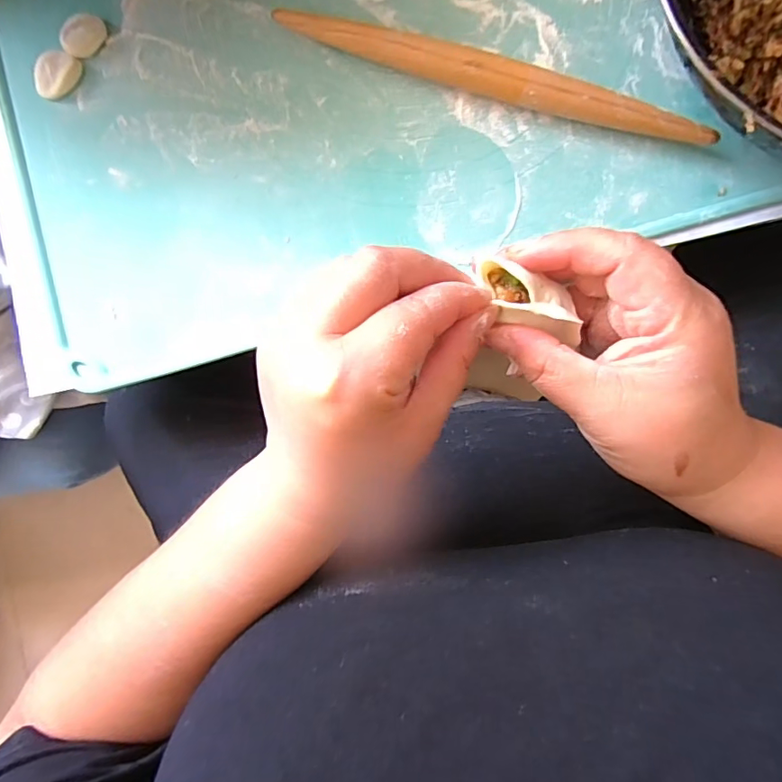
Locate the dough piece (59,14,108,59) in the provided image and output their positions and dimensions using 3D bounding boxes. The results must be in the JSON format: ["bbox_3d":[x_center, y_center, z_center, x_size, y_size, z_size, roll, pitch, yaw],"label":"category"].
[{"bbox_3d":[-0.247,-0.286,0.406,0.036,0.009,0.026,-38,86,4],"label":"dough piece"}]

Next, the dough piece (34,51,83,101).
[{"bbox_3d":[-0.271,-0.256,0.410,0.029,0.009,0.040,44,94,5],"label":"dough piece"}]

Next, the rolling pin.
[{"bbox_3d":[0.069,-0.226,0.364,0.314,0.029,0.022,20,91,6],"label":"rolling pin"}]

